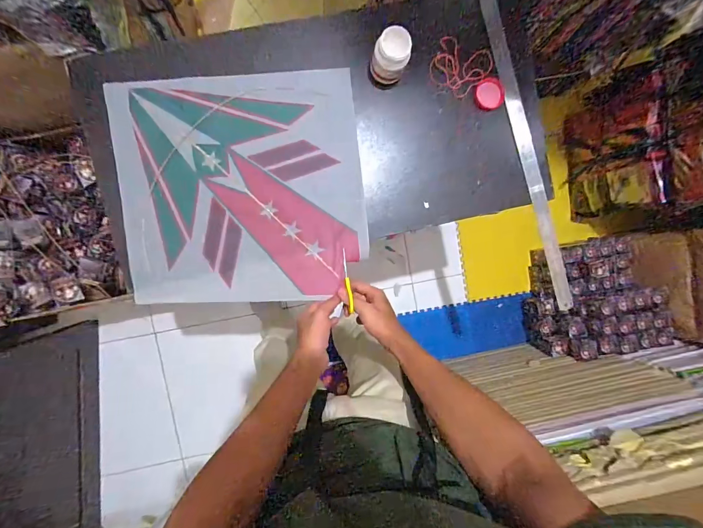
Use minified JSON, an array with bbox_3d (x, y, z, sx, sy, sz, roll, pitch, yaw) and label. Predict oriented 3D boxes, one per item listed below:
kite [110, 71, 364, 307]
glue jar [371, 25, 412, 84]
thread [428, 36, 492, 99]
[{"bbox_3d":[-0.190,-0.130,0.613,0.414,0.039,0.388,-7,94,-5],"label":"kite"},{"bbox_3d":[0.064,-0.342,0.595,0.057,0.087,0.060,0,94,-6],"label":"glue jar"},{"bbox_3d":[0.200,-0.358,0.647,0.105,0.010,0.096,0,94,-6],"label":"thread"}]

